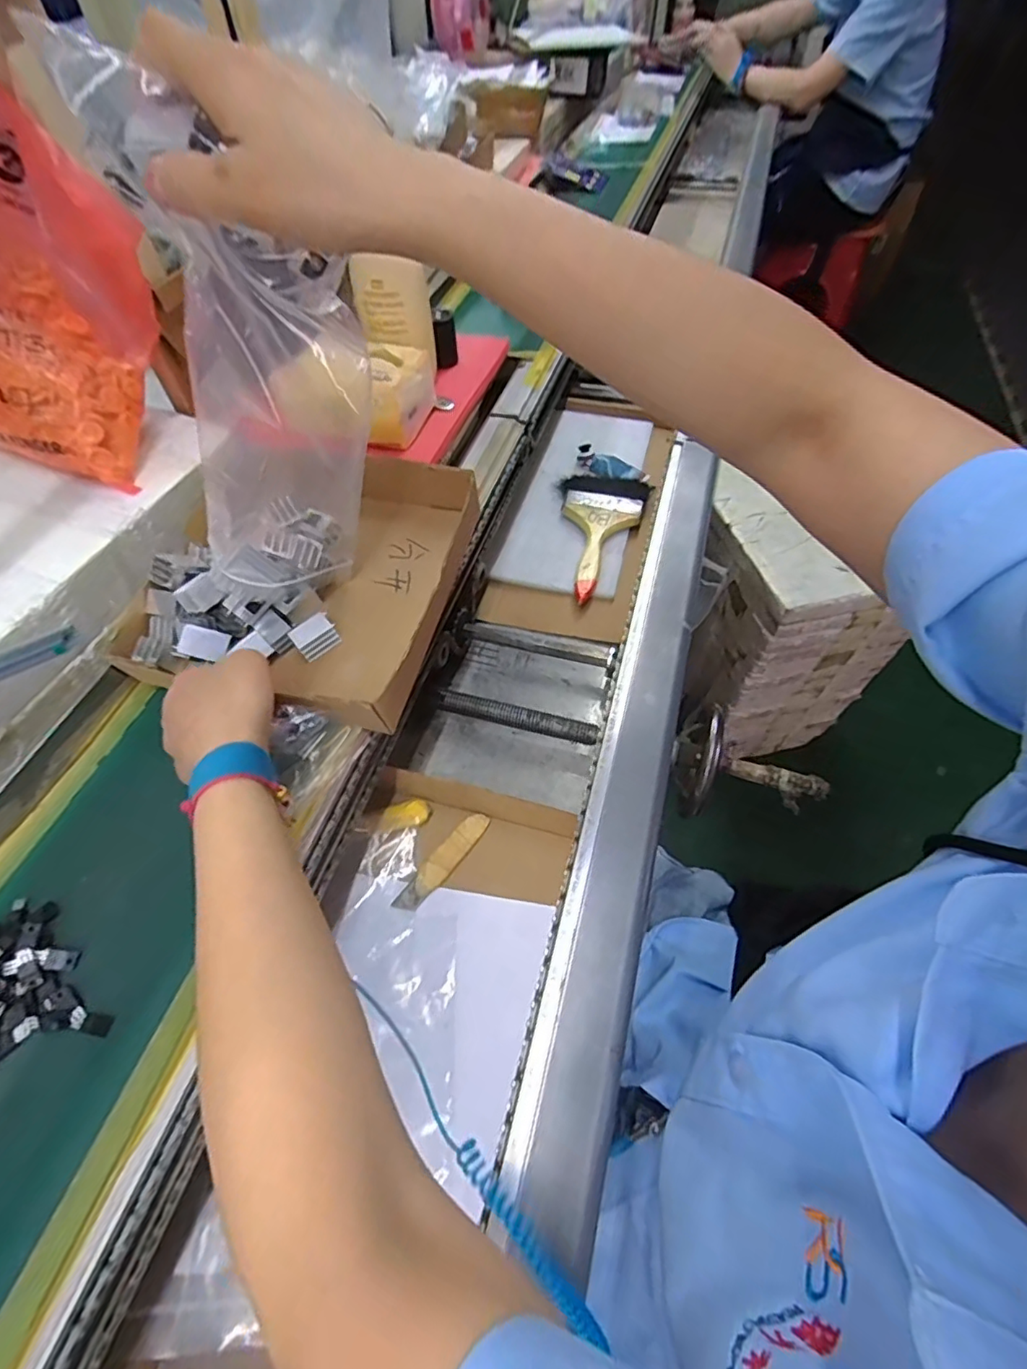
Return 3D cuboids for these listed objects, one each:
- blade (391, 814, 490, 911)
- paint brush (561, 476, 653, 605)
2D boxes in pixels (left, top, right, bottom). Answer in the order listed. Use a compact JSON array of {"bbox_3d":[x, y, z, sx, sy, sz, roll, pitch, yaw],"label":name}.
[{"bbox_3d":[-0.056,0.143,0.458,0.021,0.005,0.097,34,63,23],"label":"blade"},{"bbox_3d":[0.087,-0.185,0.661,0.102,0.016,0.209,18,58,14],"label":"paint brush"}]

